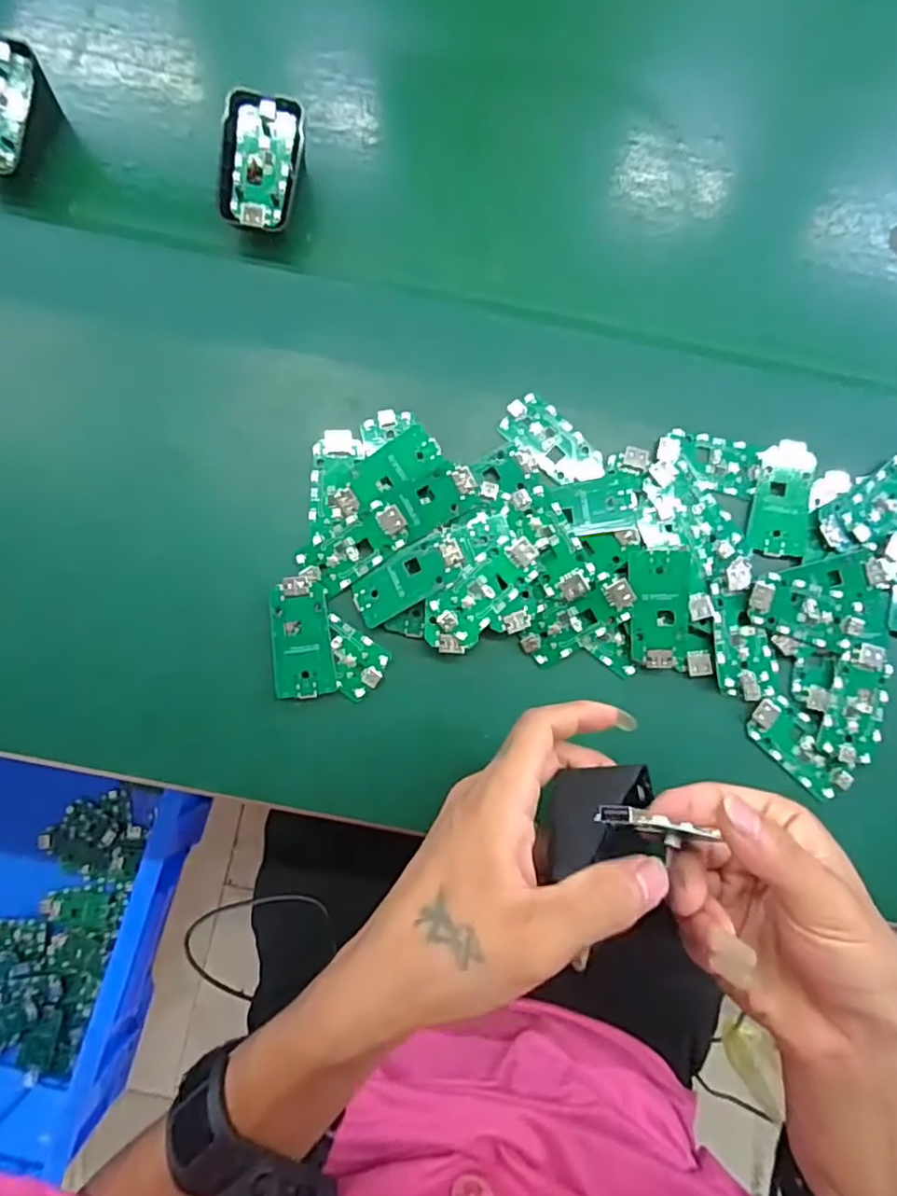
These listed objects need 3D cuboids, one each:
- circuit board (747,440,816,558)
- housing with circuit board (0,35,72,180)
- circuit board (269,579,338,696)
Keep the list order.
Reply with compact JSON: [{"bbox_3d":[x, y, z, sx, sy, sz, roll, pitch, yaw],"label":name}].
[{"bbox_3d":[0.189,-0.056,0.351,0.031,0.011,0.064,11,80,-1],"label":"circuit board"},{"bbox_3d":[-0.261,-0.280,0.361,0.045,0.042,0.067,19,80,0],"label":"housing with circuit board"},{"bbox_3d":[-0.079,0.021,0.332,0.032,0.010,0.062,-7,81,-4],"label":"circuit board"}]

